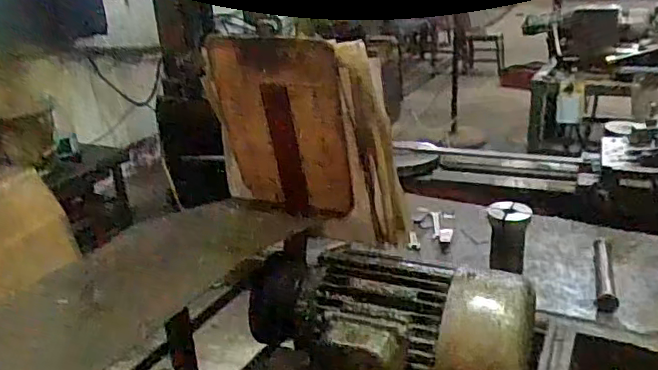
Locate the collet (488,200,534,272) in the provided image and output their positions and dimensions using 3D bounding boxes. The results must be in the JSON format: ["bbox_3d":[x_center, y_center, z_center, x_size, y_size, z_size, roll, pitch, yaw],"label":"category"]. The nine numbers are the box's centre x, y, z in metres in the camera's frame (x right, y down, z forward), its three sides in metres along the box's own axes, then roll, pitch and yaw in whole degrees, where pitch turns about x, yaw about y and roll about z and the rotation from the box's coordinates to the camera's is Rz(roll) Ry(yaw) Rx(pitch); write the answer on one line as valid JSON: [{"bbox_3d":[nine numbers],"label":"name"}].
[{"bbox_3d":[0.285,0.086,0.940,0.066,0.093,0.067,1,21,13],"label":"collet"}]

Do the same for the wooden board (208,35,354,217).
[{"bbox_3d":[-0.064,-0.080,0.871,0.194,0.290,0.023,11,41,20],"label":"wooden board"}]

